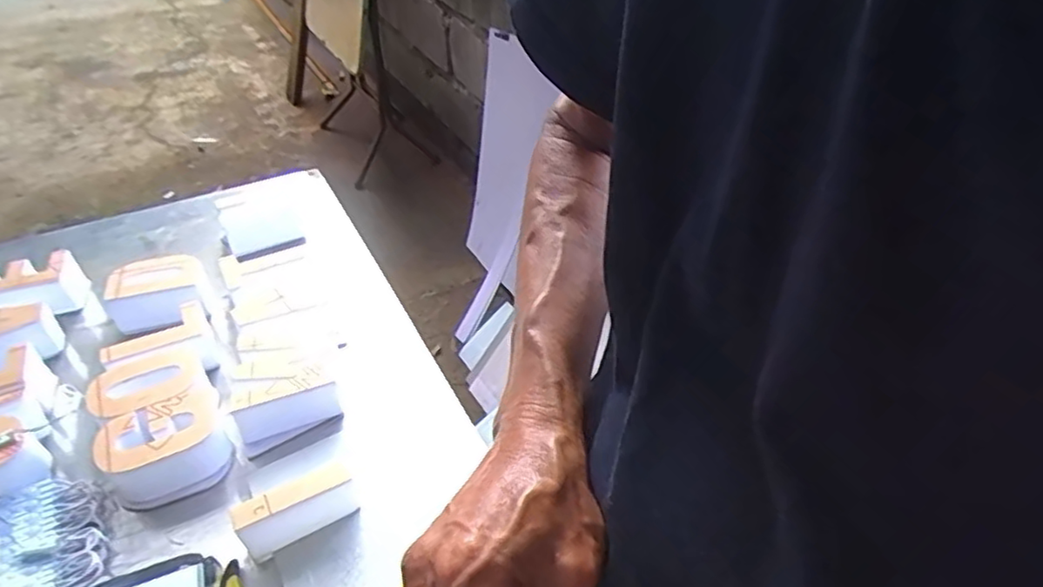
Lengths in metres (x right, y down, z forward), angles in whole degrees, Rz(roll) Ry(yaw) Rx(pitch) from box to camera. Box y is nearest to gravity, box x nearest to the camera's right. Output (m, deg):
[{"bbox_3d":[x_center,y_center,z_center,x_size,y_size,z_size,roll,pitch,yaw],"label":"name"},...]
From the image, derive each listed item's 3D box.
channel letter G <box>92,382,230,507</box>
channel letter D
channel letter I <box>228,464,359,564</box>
[{"bbox_3d":[-0.273,0.119,0.507,0.070,0.048,0.093,31,52,32],"label":"channel letter G"},{"bbox_3d":[-0.355,-0.001,0.642,0.083,0.052,0.065,-8,42,-6],"label":"channel letter D"},{"bbox_3d":[-0.160,0.156,0.464,0.079,0.048,0.018,-23,46,-22],"label":"channel letter I"}]

